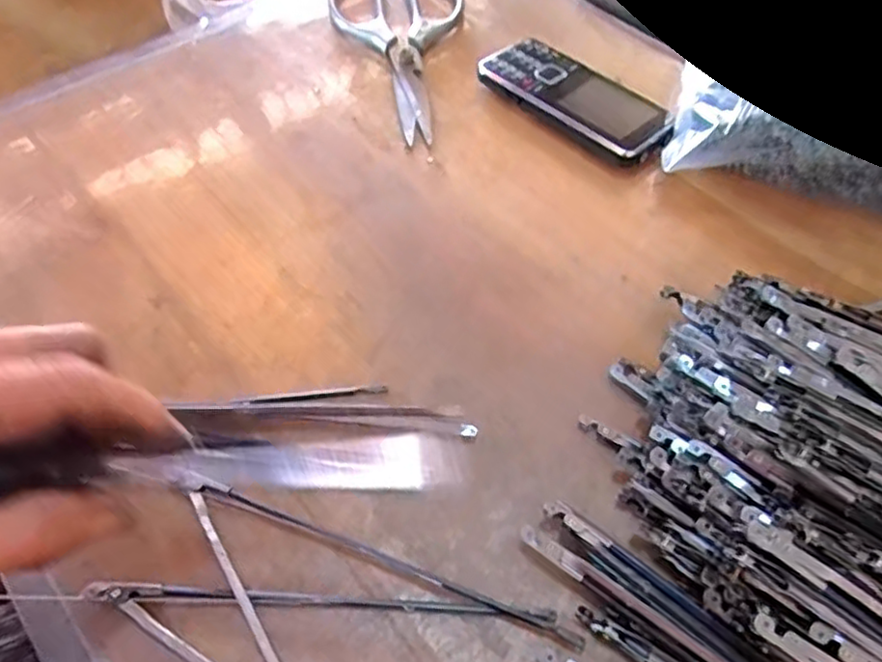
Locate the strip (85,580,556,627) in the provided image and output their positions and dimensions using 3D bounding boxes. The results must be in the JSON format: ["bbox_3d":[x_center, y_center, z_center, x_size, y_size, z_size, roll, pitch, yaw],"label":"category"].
[{"bbox_3d":[-0.043,0.100,0.243,0.168,0.007,0.008,3,54,1],"label":"strip"}]

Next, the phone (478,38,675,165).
[{"bbox_3d":[0.087,-0.144,0.417,0.049,0.018,0.126,-37,63,-24],"label":"phone"}]

